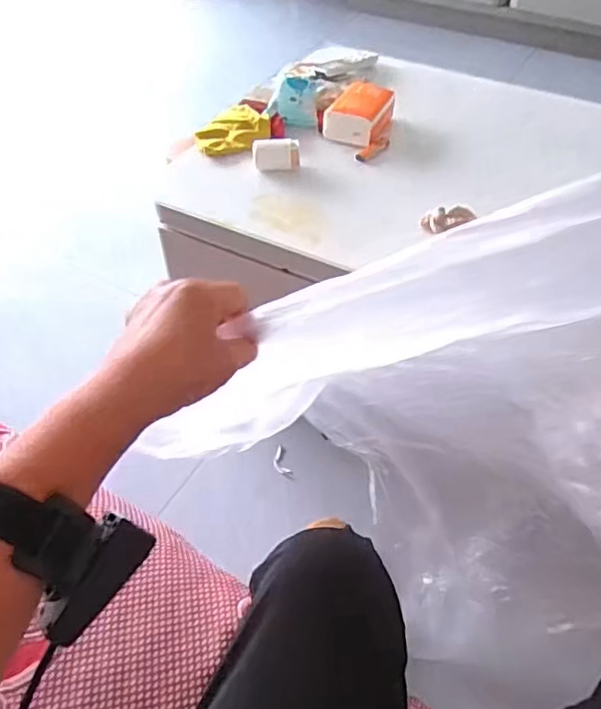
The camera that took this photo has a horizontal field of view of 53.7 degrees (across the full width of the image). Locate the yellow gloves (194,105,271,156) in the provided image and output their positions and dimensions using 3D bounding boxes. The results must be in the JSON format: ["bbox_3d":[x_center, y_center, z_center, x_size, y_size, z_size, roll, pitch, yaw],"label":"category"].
[{"bbox_3d":[-0.125,-0.425,1.101,0.138,0.036,0.155,-1,49,-1],"label":"yellow gloves"}]

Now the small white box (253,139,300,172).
[{"bbox_3d":[-0.041,-0.342,1.016,0.080,0.044,0.033,-2,49,-2],"label":"small white box"}]

